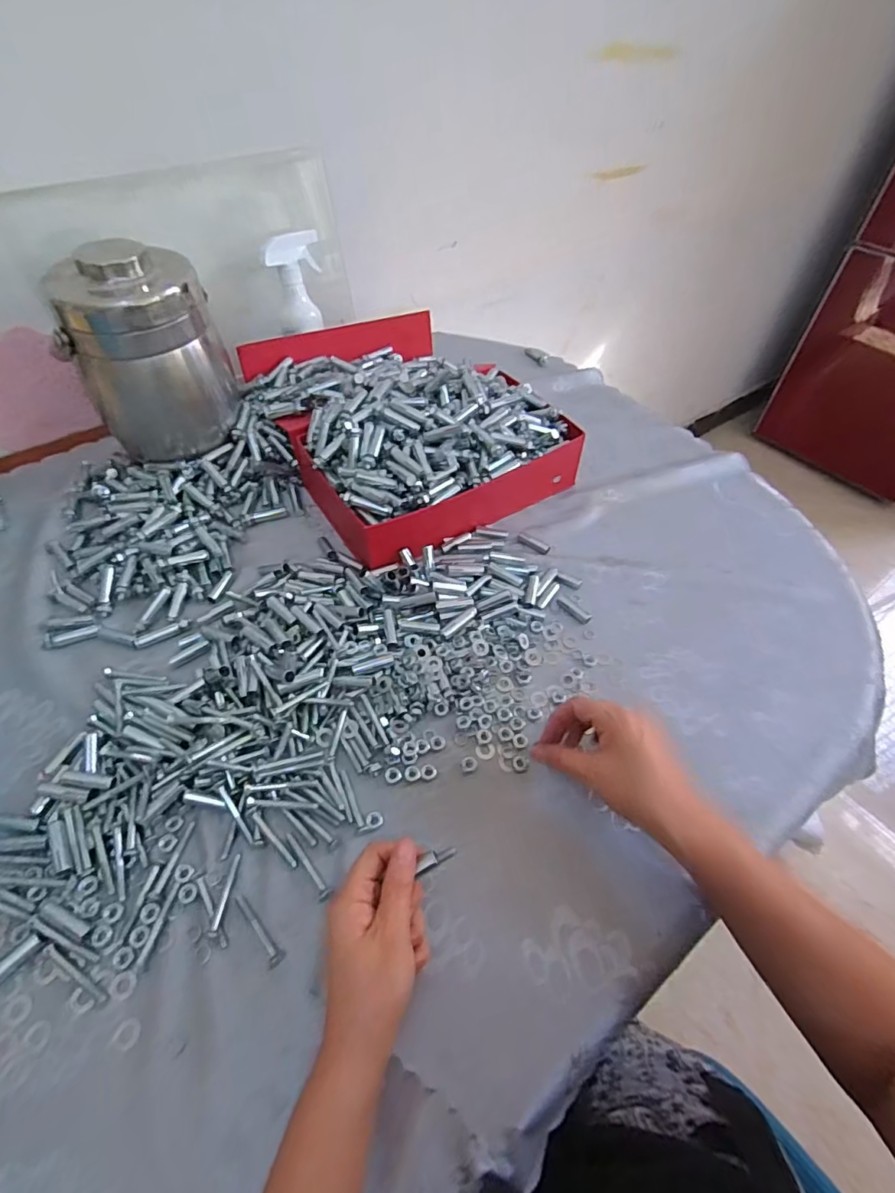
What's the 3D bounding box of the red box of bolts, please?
[{"bbox_3d":[-0.068,-0.252,0.679,0.295,0.105,0.399,-27,58,-21],"label":"red box of bolts"}]

